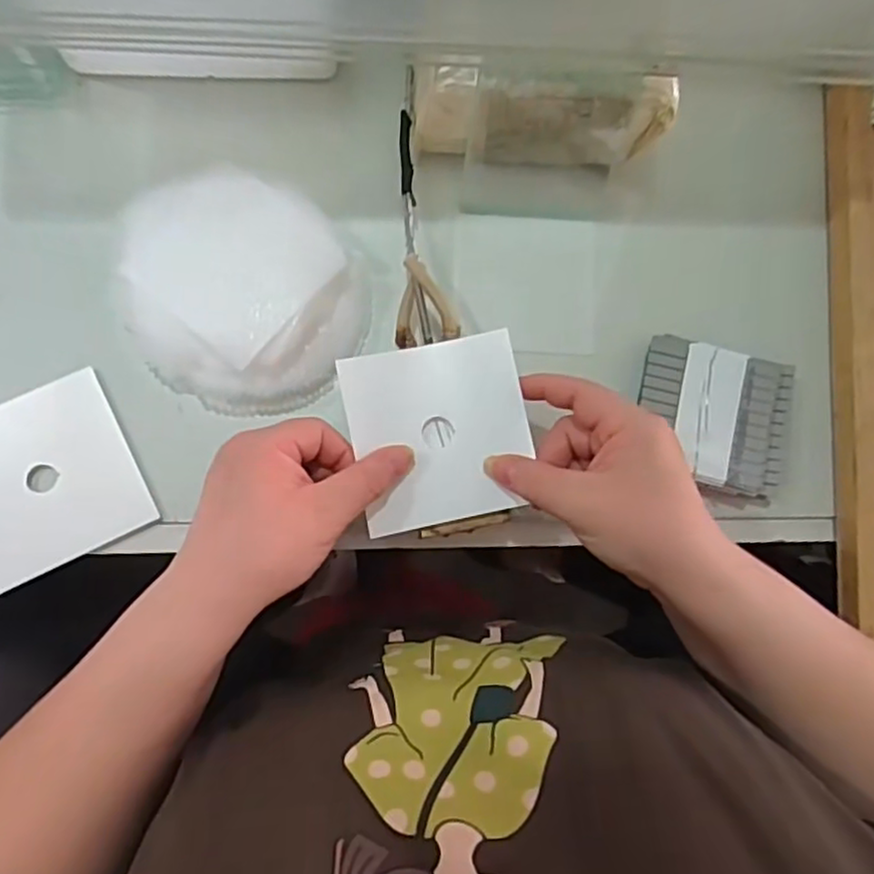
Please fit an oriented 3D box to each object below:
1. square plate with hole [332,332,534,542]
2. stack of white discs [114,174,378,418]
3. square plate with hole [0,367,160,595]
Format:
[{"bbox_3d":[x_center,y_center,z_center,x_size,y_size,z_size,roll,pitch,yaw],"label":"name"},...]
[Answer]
[{"bbox_3d":[0.002,-0.003,0.371,0.092,0.008,0.095,-11,88,-4],"label":"square plate with hole"},{"bbox_3d":[-0.111,-0.081,0.398,0.139,0.043,0.129,25,81,-2],"label":"stack of white discs"},{"bbox_3d":[-0.222,0.023,0.390,0.094,0.005,0.098,-25,86,-9],"label":"square plate with hole"}]

